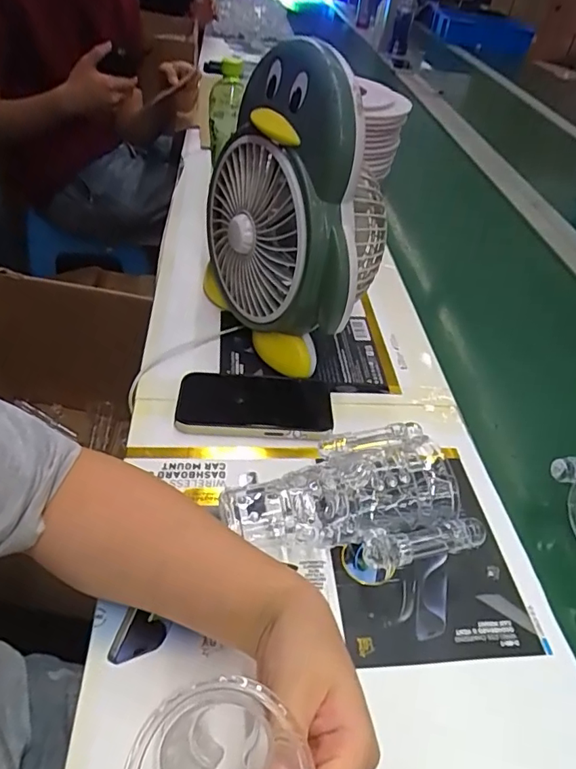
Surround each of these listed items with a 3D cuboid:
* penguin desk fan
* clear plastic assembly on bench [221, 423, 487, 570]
[{"bbox_3d":[0.002,-0.178,0.554,0.113,0.276,0.228,-22,50,-29],"label":"penguin desk fan"},{"bbox_3d":[0.041,0.092,0.423,0.180,0.064,0.116,-5,43,-13],"label":"clear plastic assembly on bench"}]

